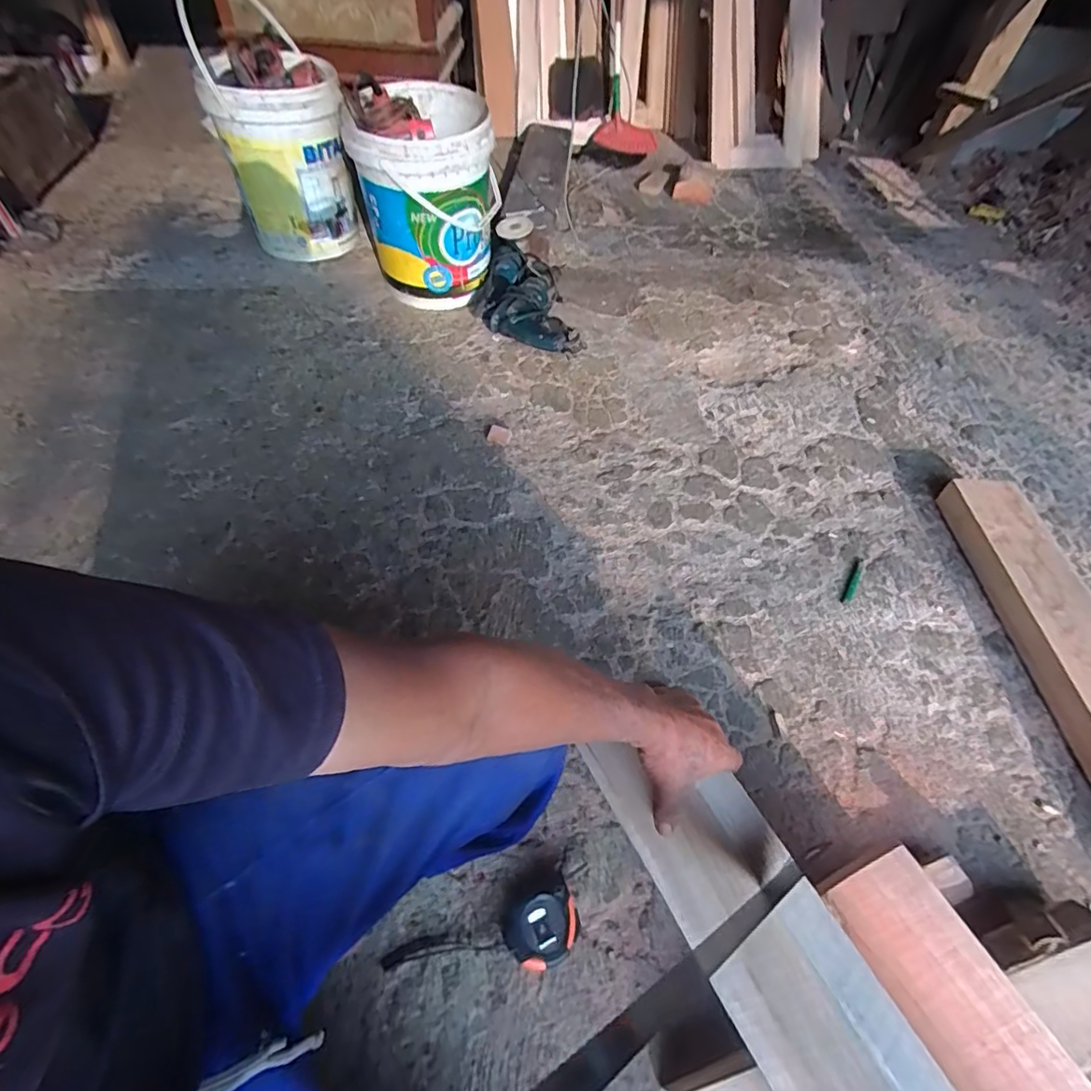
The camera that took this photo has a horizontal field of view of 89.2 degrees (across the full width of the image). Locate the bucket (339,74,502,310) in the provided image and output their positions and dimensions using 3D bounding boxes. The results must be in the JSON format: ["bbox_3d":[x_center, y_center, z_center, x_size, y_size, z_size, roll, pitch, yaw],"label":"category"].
[{"bbox_3d":[-0.268,-0.811,1.295,0.300,0.367,0.345,-6,55,-7],"label":"bucket"}]

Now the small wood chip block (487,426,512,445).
[{"bbox_3d":[-0.094,-0.225,1.132,0.047,0.012,0.039,15,55,8],"label":"small wood chip block"}]

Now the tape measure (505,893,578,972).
[{"bbox_3d":[-0.003,0.432,0.620,0.083,0.043,0.068,-14,57,-12],"label":"tape measure"}]

